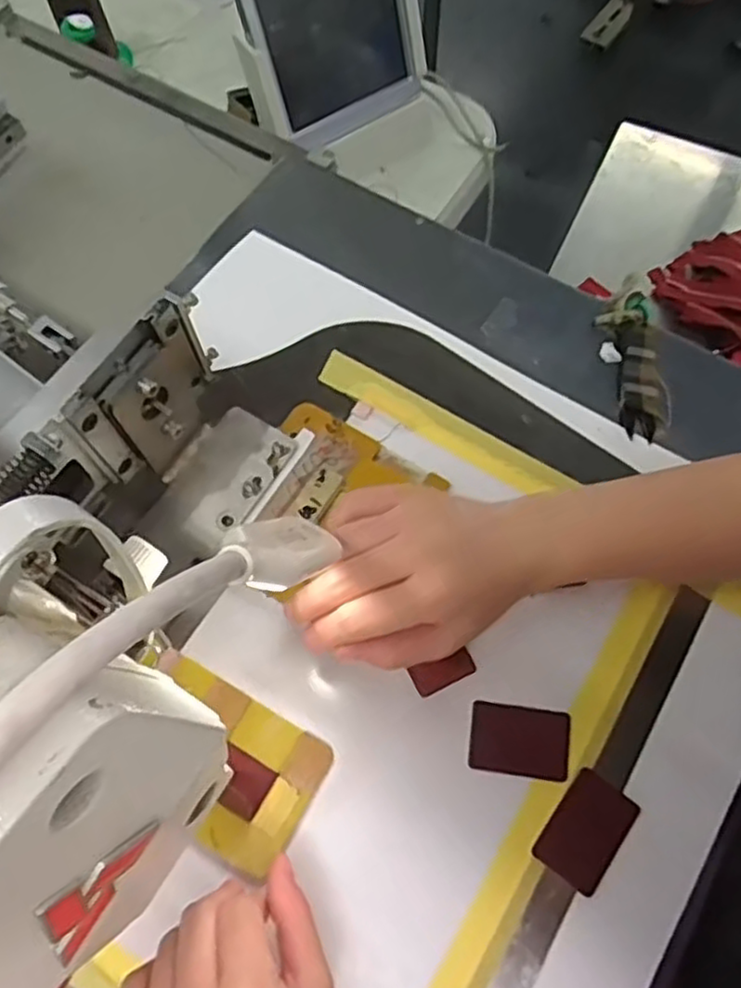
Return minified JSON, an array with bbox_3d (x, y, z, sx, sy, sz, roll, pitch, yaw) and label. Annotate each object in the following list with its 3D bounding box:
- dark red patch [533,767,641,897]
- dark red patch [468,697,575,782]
[{"bbox_3d":[0.110,0.170,0.364,0.034,0.008,0.052,36,73,14],"label":"dark red patch"},{"bbox_3d":[0.080,0.131,0.381,0.052,0.004,0.035,7,68,4],"label":"dark red patch"}]

